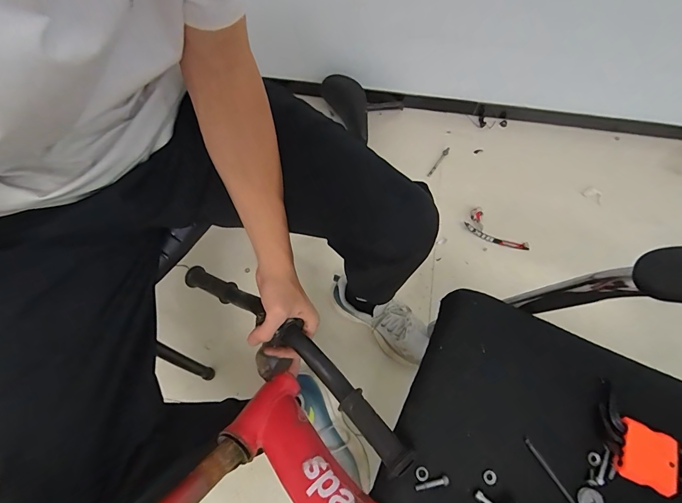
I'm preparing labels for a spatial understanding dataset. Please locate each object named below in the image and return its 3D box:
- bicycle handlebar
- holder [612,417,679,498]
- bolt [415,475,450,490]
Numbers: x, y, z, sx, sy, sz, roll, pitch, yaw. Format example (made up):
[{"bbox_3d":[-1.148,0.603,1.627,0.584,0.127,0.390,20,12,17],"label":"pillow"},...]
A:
[{"bbox_3d":[-0.084,0.114,0.457,0.405,0.063,0.062,28,69,33],"label":"bicycle handlebar"},{"bbox_3d":[0.300,0.200,0.357,0.052,0.010,0.055,22,70,10],"label":"holder"},{"bbox_3d":[0.090,0.229,0.361,0.033,0.007,0.008,-11,69,-5],"label":"bolt"}]

